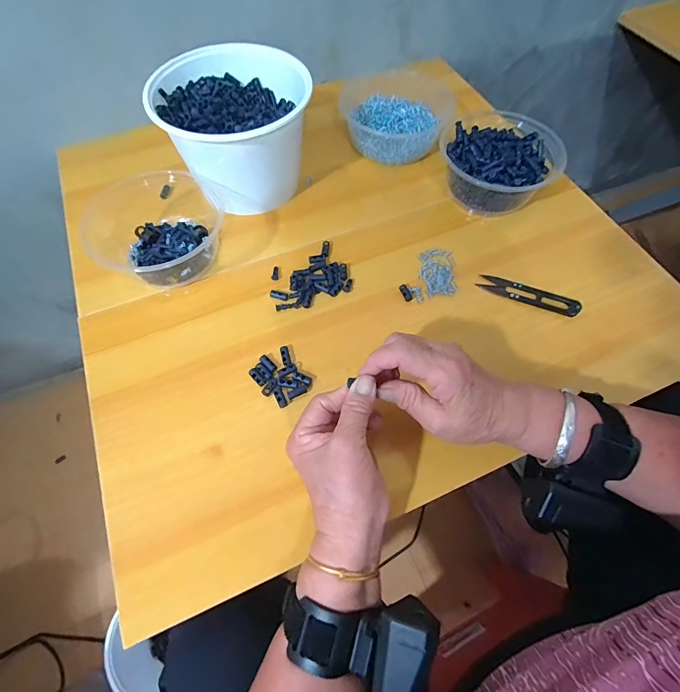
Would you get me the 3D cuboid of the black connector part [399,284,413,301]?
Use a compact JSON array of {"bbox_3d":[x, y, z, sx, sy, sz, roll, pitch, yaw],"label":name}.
[{"bbox_3d":[0.069,-0.056,0.409,0.009,0.005,0.020,-21,64,-13],"label":"black connector part"}]

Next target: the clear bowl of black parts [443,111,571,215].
[{"bbox_3d":[0.179,-0.206,0.450,0.127,0.060,0.118,1,61,-1],"label":"clear bowl of black parts"}]

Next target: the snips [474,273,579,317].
[{"bbox_3d":[0.194,-0.052,0.404,0.100,0.011,0.024,26,64,12],"label":"snips"}]

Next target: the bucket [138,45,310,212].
[{"bbox_3d":[-0.118,-0.245,0.442,0.153,0.105,0.140,1,61,-1],"label":"bucket"}]

